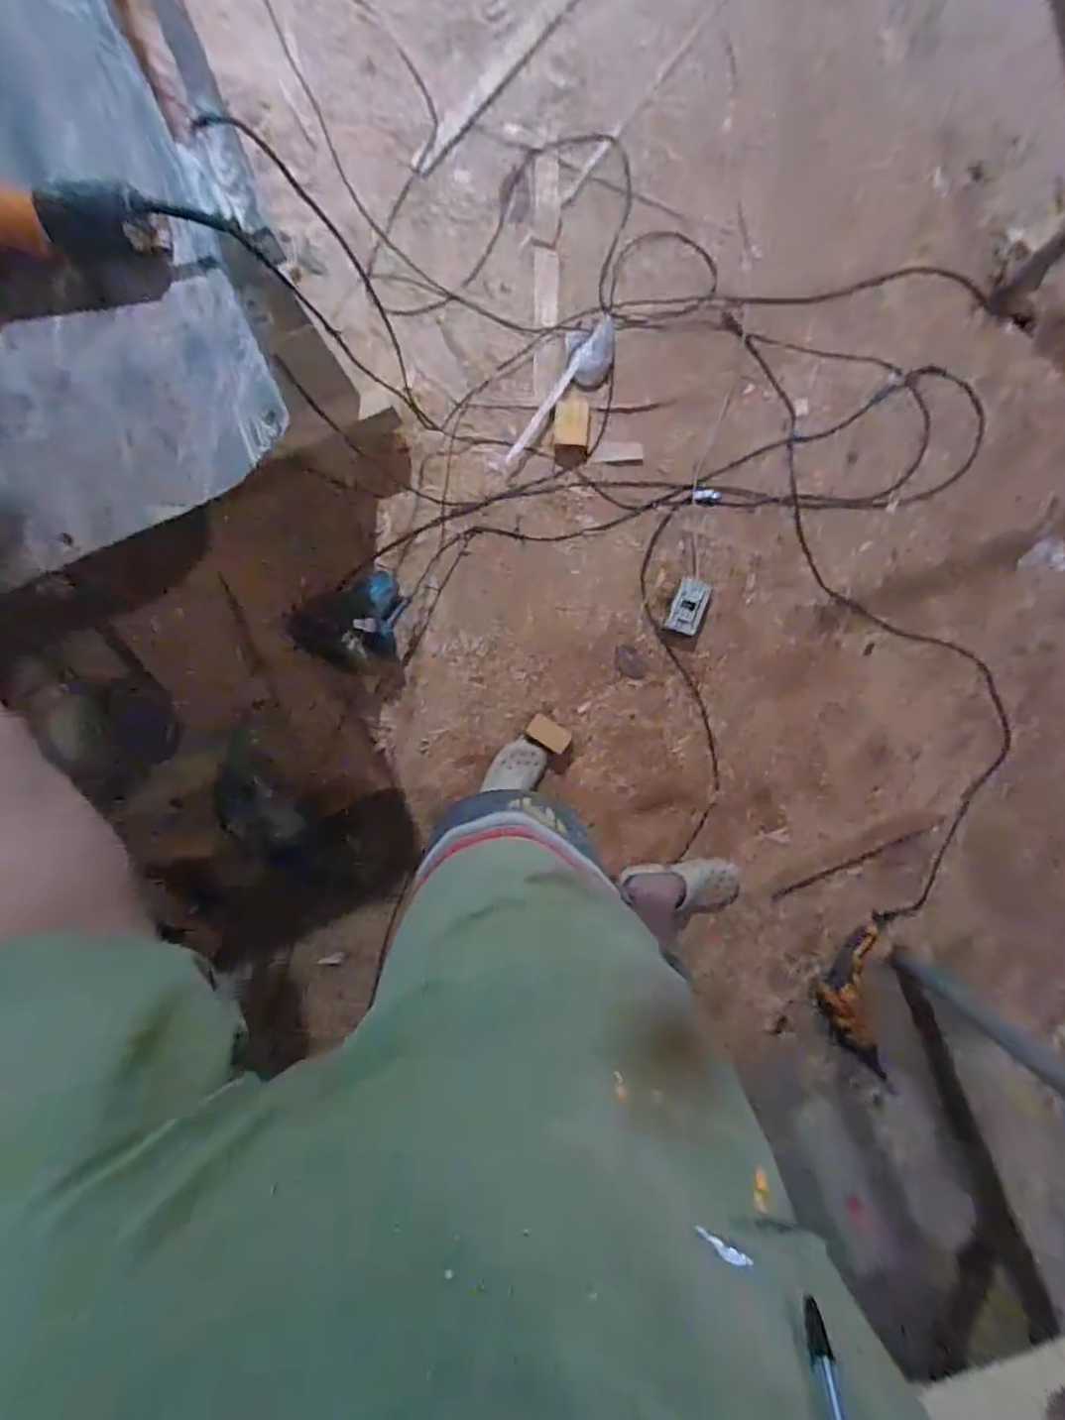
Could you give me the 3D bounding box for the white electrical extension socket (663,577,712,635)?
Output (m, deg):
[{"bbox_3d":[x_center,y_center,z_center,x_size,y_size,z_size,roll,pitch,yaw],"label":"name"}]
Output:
[{"bbox_3d":[0.361,-0.241,1.346,0.081,0.036,0.128,20,96,1],"label":"white electrical extension socket"}]

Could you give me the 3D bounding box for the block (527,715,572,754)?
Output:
[{"bbox_3d":[0.039,0.057,1.380,0.099,0.020,0.059,31,96,0],"label":"block"}]

